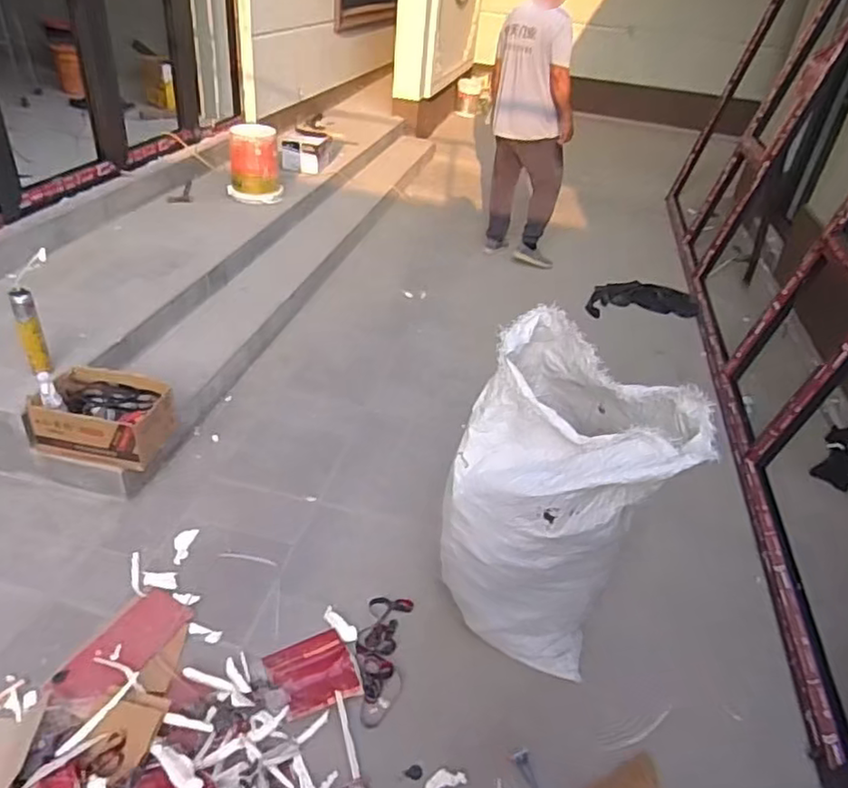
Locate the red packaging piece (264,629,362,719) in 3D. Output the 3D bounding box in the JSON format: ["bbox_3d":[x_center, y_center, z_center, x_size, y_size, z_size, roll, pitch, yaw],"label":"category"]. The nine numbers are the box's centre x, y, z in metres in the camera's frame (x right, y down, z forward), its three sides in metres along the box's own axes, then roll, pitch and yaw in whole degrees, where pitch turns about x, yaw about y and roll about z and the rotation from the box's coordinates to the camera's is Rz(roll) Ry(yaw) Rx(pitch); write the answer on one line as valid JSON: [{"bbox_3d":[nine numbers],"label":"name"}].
[{"bbox_3d":[-0.301,0.761,1.745,0.219,0.023,0.215,-13,38,-22],"label":"red packaging piece"}]

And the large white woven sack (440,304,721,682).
[{"bbox_3d":[0.361,0.299,1.712,0.538,0.872,0.456,19,33,18],"label":"large white woven sack"}]

